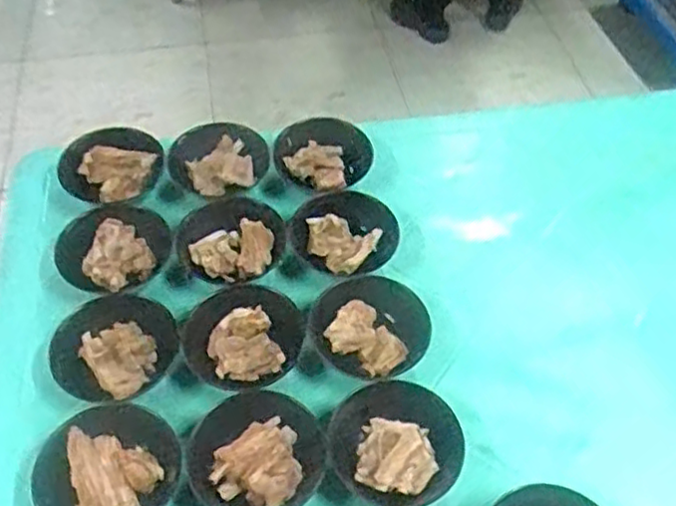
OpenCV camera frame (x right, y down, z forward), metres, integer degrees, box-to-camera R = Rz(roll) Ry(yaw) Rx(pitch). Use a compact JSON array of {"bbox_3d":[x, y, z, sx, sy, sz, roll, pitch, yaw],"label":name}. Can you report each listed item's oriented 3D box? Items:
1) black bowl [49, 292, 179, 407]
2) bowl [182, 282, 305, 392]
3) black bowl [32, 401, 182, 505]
[{"bbox_3d":[-0.255,0.115,0.811,0.143,0.045,0.132,0,52,0],"label":"black bowl"},{"bbox_3d":[-0.111,0.104,0.826,0.137,0.053,0.134,0,52,0],"label":"bowl"},{"bbox_3d":[-0.238,0.224,0.716,0.142,0.041,0.142,0,52,0],"label":"black bowl"}]

